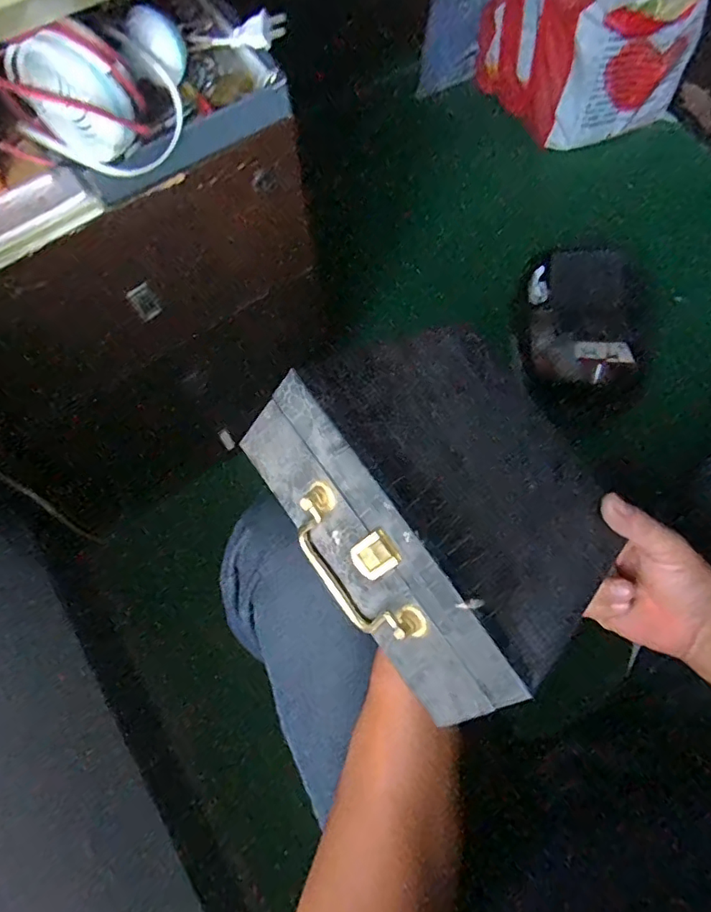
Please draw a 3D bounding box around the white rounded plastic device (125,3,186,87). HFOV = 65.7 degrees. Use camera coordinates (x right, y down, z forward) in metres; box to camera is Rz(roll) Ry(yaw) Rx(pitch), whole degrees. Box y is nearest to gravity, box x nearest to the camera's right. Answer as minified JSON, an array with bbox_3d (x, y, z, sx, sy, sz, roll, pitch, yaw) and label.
[{"bbox_3d":[-0.156,-0.322,0.432,0.038,0.044,0.042,-9,70,-1],"label":"white rounded plastic device"}]

